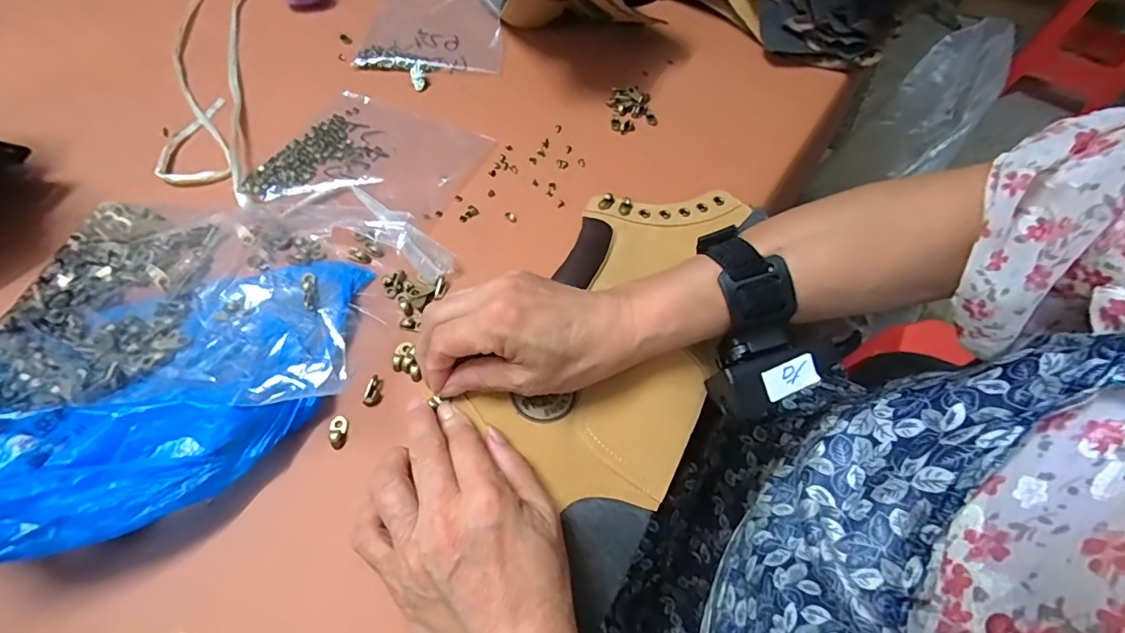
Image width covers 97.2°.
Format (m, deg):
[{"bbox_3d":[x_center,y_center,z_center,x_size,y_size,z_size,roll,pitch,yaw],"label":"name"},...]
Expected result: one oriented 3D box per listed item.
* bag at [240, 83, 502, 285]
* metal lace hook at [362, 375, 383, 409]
[{"bbox_3d":[-0.141,-0.117,0.397,0.182,0.012,0.152,21,59,10],"label":"bag"},{"bbox_3d":[-0.114,0.045,0.299,0.010,0.006,0.020,0,58,-3],"label":"metal lace hook"}]

